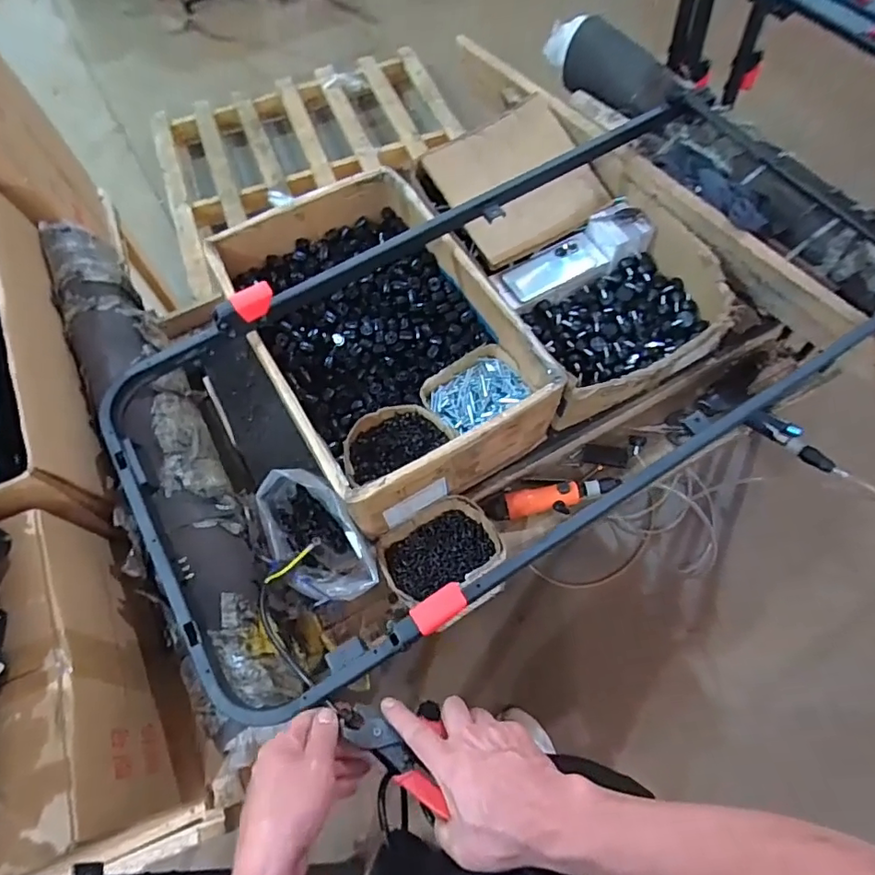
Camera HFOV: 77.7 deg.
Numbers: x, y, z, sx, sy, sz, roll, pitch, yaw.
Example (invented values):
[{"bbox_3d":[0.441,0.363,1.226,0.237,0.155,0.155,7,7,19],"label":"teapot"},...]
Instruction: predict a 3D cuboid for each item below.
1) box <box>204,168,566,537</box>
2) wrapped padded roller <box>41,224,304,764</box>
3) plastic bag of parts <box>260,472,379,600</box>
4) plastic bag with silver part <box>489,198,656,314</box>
[{"bbox_3d":[-0.084,-0.170,0.871,0.381,0.154,0.530,-30,67,-11],"label":"box"},{"bbox_3d":[-0.390,-0.001,0.750,0.131,0.095,0.847,-26,66,-9],"label":"wrapped padded roller"},{"bbox_3d":[-0.182,0.138,0.784,0.112,0.122,0.218,-30,67,-11],"label":"plastic bag of parts"},{"bbox_3d":[0.236,-0.315,0.956,0.295,0.073,0.091,-31,67,-11],"label":"plastic bag with silver part"}]

